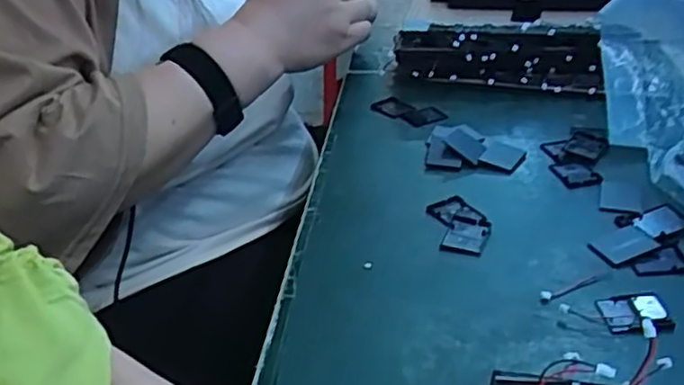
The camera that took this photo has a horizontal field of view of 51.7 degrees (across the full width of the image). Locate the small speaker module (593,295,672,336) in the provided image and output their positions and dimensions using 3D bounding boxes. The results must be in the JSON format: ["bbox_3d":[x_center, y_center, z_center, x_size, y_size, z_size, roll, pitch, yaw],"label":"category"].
[{"bbox_3d":[0.145,0.060,0.352,0.031,0.006,0.026,-2,31,5],"label":"small speaker module"}]

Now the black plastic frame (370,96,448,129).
[{"bbox_3d":[0.054,-0.068,0.579,0.033,0.004,0.067,-26,37,-32],"label":"black plastic frame"}]

